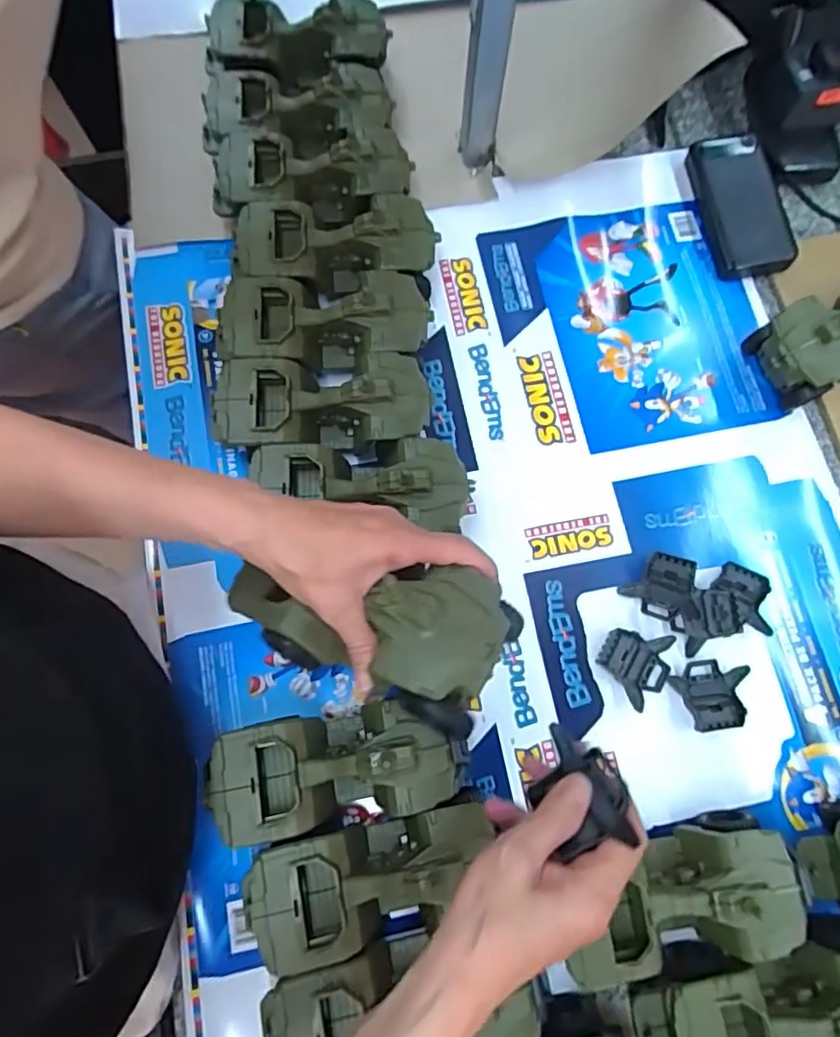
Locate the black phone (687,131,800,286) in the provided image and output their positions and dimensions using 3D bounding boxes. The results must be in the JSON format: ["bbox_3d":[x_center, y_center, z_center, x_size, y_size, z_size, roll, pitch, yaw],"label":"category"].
[{"bbox_3d":[0.330,-0.322,0.626,0.070,0.016,0.150,-12,83,13],"label":"black phone"}]

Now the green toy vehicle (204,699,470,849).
[{"bbox_3d":[-0.059,0.185,0.465,0.183,0.077,0.084,-10,76,-4],"label":"green toy vehicle"}]

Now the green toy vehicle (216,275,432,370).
[{"bbox_3d":[-0.085,-0.172,0.554,0.179,0.082,0.076,-4,75,-2],"label":"green toy vehicle"}]

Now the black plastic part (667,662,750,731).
[{"bbox_3d":[0.245,0.148,0.510,0.059,0.013,0.055,-8,76,-3],"label":"black plastic part"}]

